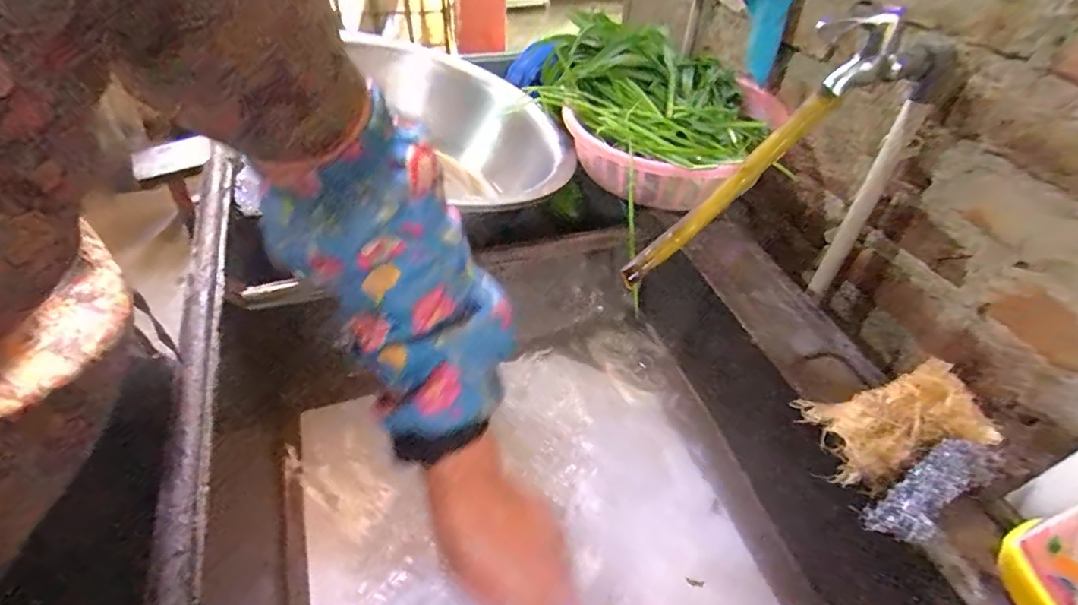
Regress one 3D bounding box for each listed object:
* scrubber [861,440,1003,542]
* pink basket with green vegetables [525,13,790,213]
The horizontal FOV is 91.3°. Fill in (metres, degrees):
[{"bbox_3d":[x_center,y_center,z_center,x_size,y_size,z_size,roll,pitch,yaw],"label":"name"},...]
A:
[{"bbox_3d":[0.278,0.127,0.367,0.109,0.035,0.033,-23,52,-22],"label":"scrubber"},{"bbox_3d":[0.122,-0.248,0.655,0.329,0.115,0.257,27,52,21],"label":"pink basket with green vegetables"}]

